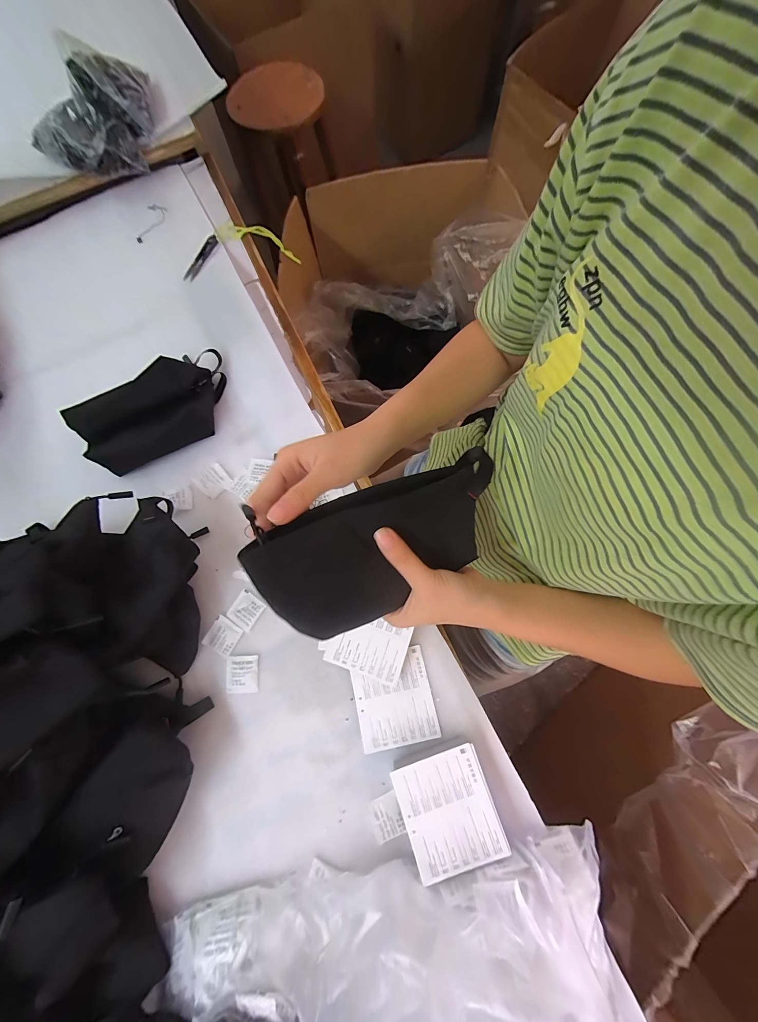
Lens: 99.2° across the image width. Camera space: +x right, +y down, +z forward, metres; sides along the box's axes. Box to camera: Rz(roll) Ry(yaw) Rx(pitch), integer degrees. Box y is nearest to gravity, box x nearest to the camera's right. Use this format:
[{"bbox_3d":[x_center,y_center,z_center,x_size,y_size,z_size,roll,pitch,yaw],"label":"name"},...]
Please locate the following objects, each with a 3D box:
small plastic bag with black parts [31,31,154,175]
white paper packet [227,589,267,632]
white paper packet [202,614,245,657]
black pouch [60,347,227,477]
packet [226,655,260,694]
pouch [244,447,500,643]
[{"bbox_3d":[-0.465,-0.651,0.527,0.219,0.098,0.129,-33,77,-7],"label":"small plastic bag with black parts"},{"bbox_3d":[-0.170,0.127,0.412,0.039,0.004,0.040,34,79,10],"label":"white paper packet"},{"bbox_3d":[-0.197,0.157,0.406,0.040,0.004,0.038,29,78,9],"label":"white paper packet"},{"bbox_3d":[-0.311,-0.146,0.452,0.214,0.073,0.113,-34,77,-7],"label":"black pouch"},{"bbox_3d":[-0.167,0.199,0.394,0.038,0.004,0.041,-6,75,0],"label":"packet"},{"bbox_3d":[0.011,0.025,0.257,0.204,0.022,0.093,-24,104,-19],"label":"pouch"}]

